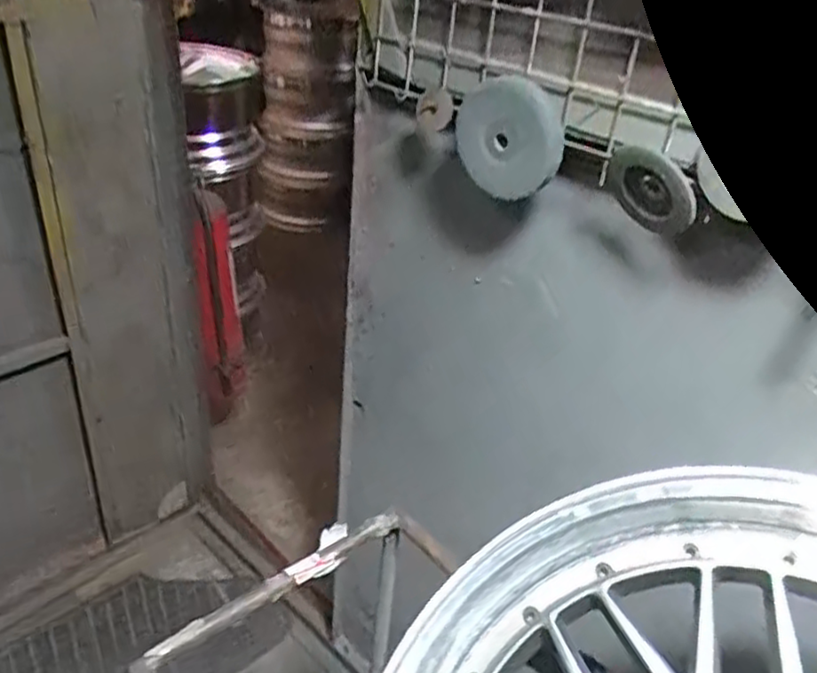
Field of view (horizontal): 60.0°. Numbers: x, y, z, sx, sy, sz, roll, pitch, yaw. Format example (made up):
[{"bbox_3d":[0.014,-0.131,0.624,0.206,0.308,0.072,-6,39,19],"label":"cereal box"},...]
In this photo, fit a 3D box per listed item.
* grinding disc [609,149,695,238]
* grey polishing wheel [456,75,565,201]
[{"bbox_3d":[0.234,-0.140,0.680,0.015,0.089,0.097,-40,78,-16],"label":"grinding disc"},{"bbox_3d":[0.103,-0.211,0.763,0.125,0.121,0.024,-1,13,38],"label":"grey polishing wheel"}]

